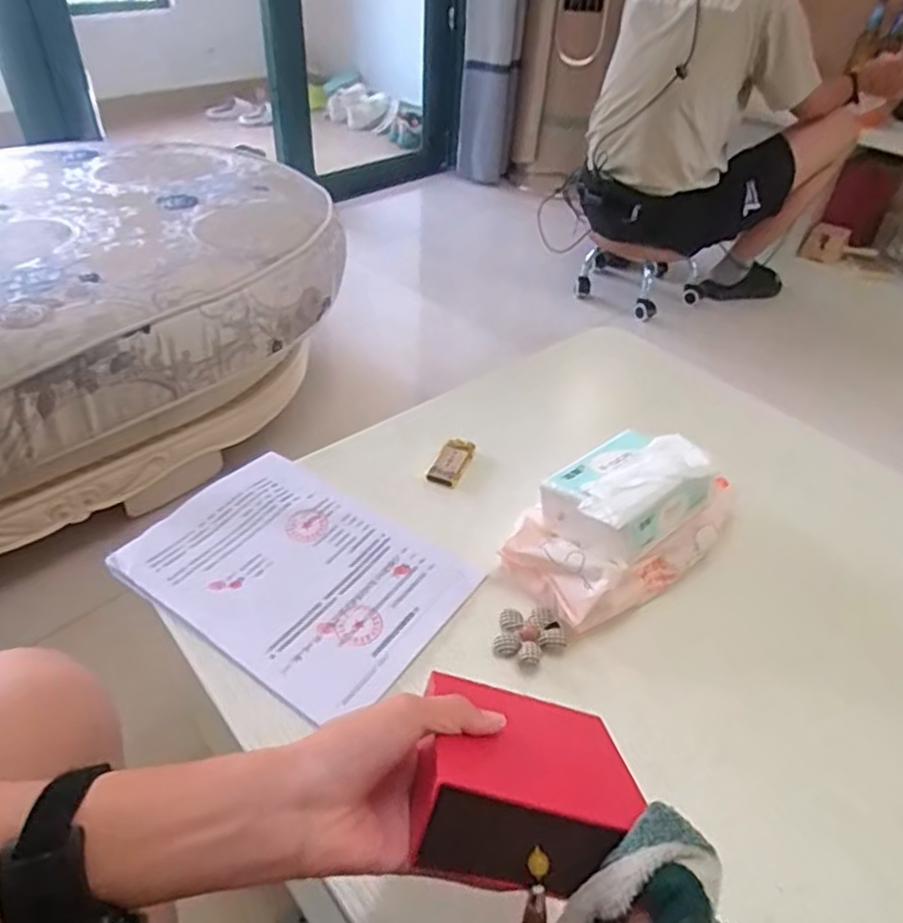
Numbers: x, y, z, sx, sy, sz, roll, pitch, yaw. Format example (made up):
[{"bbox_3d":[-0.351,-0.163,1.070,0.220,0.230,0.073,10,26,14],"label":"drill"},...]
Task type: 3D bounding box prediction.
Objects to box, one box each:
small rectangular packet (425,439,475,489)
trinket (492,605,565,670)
[{"bbox_3d":[0.001,0.000,0.773,0.035,0.015,0.074,20,43,18],"label":"small rectangular packet"},{"bbox_3d":[0.070,0.151,0.596,0.059,0.010,0.061,2,41,-2],"label":"trinket"}]

